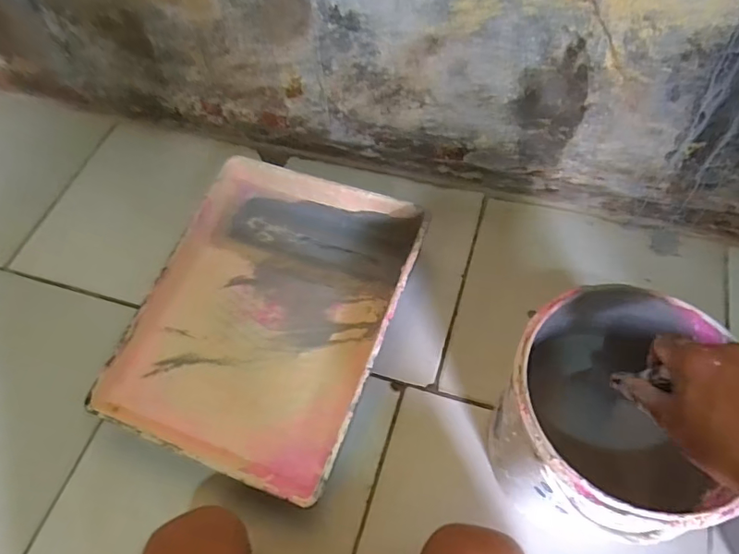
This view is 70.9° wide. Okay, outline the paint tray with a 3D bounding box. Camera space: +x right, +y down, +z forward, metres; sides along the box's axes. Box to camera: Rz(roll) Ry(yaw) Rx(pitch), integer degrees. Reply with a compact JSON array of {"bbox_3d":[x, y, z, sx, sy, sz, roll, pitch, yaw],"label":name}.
[{"bbox_3d":[-0.114,0.039,0.614,0.278,0.087,0.358,18,62,15],"label":"paint tray"}]

